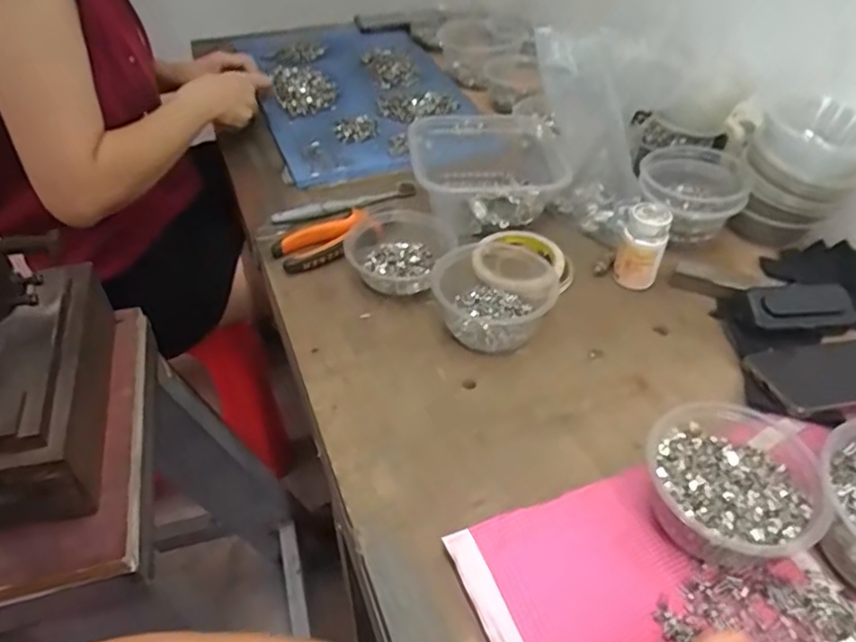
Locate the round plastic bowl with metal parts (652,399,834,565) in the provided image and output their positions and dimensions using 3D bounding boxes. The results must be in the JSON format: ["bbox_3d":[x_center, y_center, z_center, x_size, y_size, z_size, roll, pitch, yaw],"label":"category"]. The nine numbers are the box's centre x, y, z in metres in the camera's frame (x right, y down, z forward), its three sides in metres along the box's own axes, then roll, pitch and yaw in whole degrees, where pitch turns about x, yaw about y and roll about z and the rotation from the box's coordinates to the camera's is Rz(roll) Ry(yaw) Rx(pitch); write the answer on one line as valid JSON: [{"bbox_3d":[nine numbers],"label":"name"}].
[{"bbox_3d":[0.210,0.117,0.447,0.108,0.059,0.114,0,43,0],"label":"round plastic bowl with metal parts"}]

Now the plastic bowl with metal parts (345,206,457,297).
[{"bbox_3d":[-0.029,-0.078,0.672,0.108,0.048,0.115,0,43,0],"label":"plastic bowl with metal parts"}]

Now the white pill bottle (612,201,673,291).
[{"bbox_3d":[0.221,-0.076,0.652,0.042,0.079,0.047,16,46,17],"label":"white pill bottle"}]

